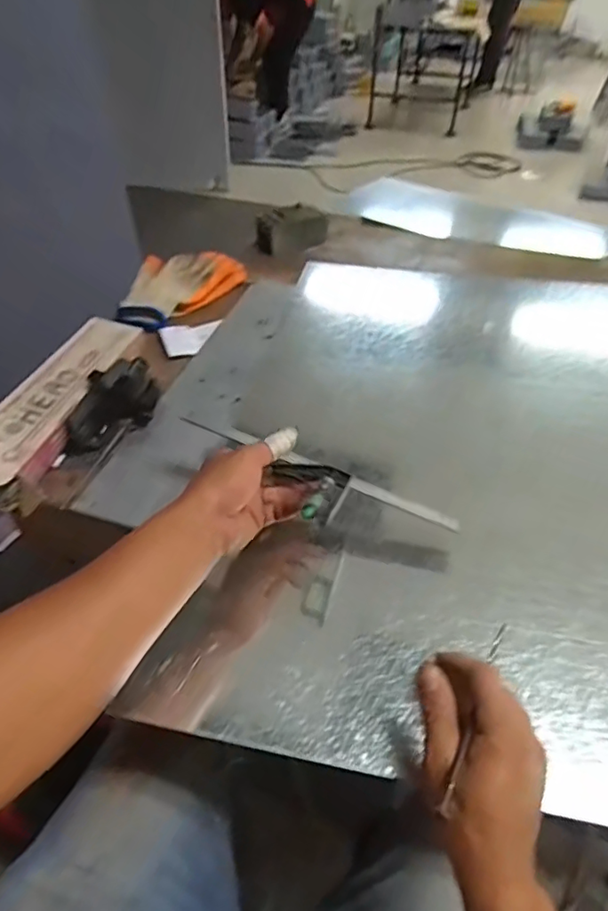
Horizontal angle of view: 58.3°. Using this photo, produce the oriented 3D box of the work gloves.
[{"bbox_3d":[-0.198,-0.268,0.890,0.179,0.042,0.204,3,43,1],"label":"work gloves"}]

